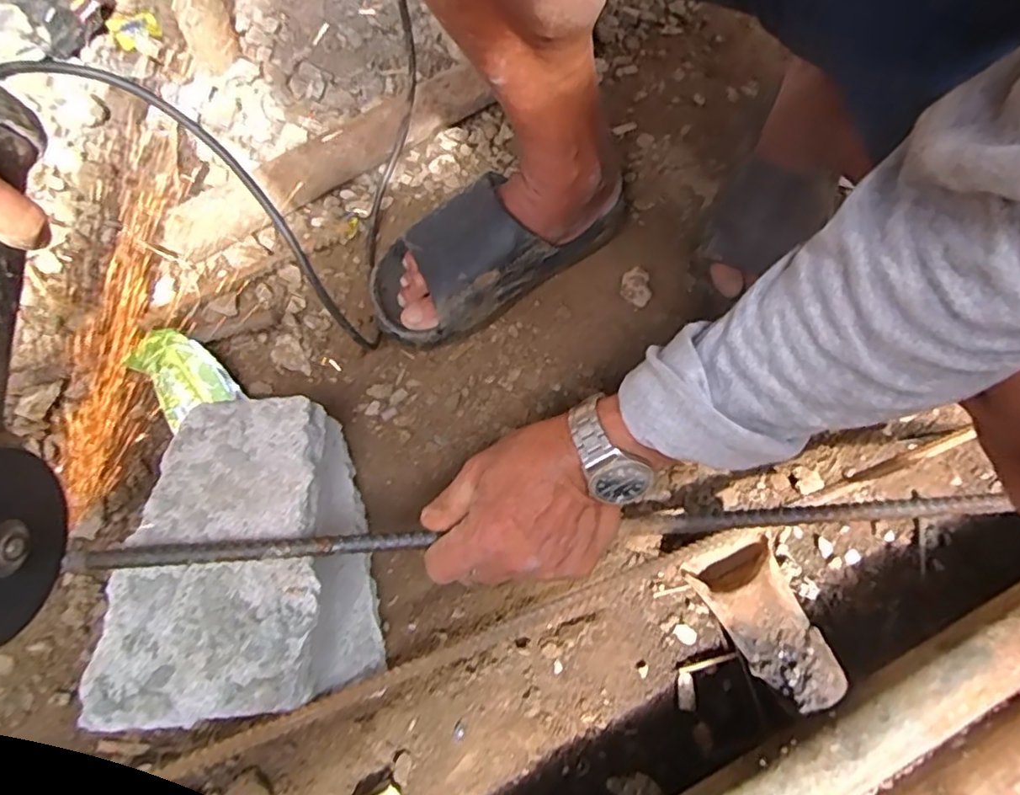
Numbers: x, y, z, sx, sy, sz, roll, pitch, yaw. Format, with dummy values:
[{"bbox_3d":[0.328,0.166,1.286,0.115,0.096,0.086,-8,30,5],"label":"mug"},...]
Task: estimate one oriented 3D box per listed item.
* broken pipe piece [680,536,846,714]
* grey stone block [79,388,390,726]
[{"bbox_3d":[0.176,0.163,0.421,0.059,0.064,0.102,-18,70,-9],"label":"broken pipe piece"},{"bbox_3d":[-0.175,0.105,0.406,0.139,0.109,0.191,-8,69,-6],"label":"grey stone block"}]

